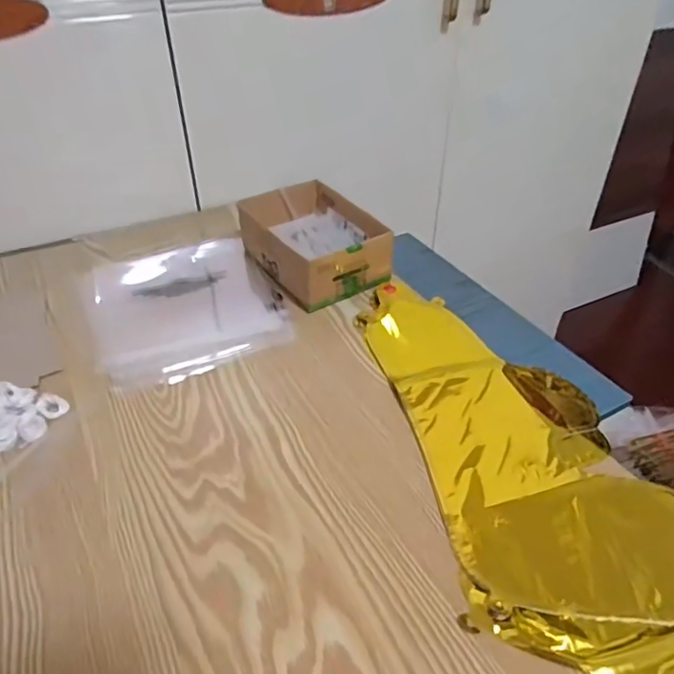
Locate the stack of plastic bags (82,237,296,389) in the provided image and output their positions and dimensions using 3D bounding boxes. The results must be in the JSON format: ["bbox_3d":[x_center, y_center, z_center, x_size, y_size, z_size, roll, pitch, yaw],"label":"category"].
[{"bbox_3d":[-0.186,-0.044,0.665,0.210,0.009,0.262,-17,42,-19],"label":"stack of plastic bags"}]

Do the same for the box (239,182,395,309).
[{"bbox_3d":[-0.031,-0.120,0.694,0.133,0.066,0.196,-19,43,-21],"label":"box"}]

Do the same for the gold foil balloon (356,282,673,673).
[{"bbox_3d":[0.168,0.079,0.499,0.202,0.010,0.427,-7,40,-7],"label":"gold foil balloon"}]

